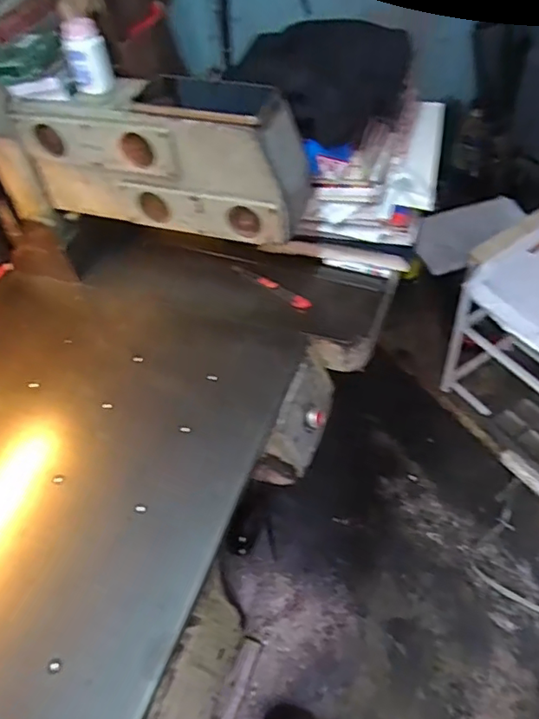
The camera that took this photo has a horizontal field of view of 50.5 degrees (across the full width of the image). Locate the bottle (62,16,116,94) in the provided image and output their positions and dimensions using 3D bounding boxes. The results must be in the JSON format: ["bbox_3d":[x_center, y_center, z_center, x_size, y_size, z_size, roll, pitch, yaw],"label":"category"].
[{"bbox_3d":[-0.226,-0.377,0.711,0.052,0.071,0.051,-17,50,-8],"label":"bottle"}]

